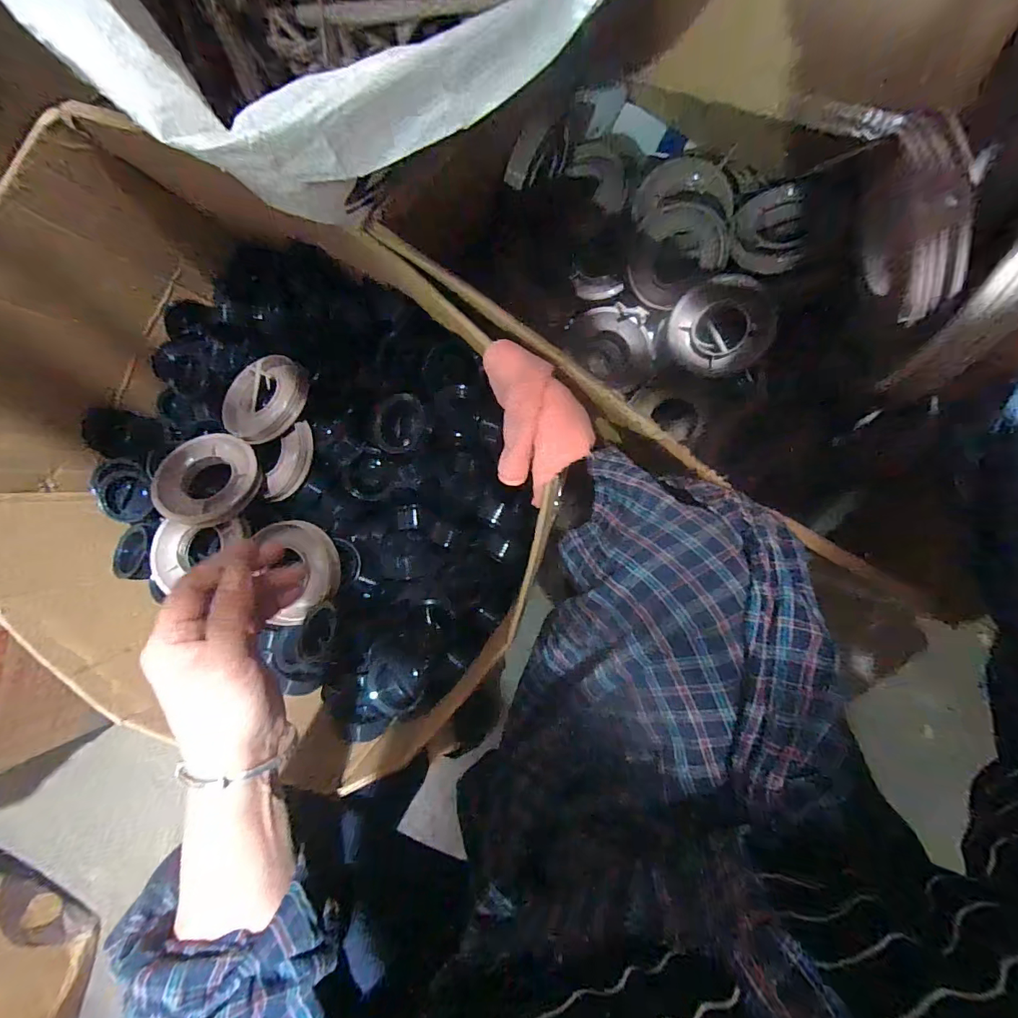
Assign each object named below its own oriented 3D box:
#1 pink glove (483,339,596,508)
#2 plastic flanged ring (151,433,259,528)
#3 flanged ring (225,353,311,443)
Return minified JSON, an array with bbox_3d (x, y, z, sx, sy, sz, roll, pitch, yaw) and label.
[{"bbox_3d":[0.026,-0.072,0.387,0.085,0.046,0.133,-4,92,8],"label":"pink glove"},{"bbox_3d":[-0.378,-0.037,0.579,0.110,0.029,0.117,2,78,-10],"label":"plastic flanged ring"},{"bbox_3d":[-0.324,-0.147,0.603,0.119,0.030,0.119,-1,80,9],"label":"flanged ring"}]

